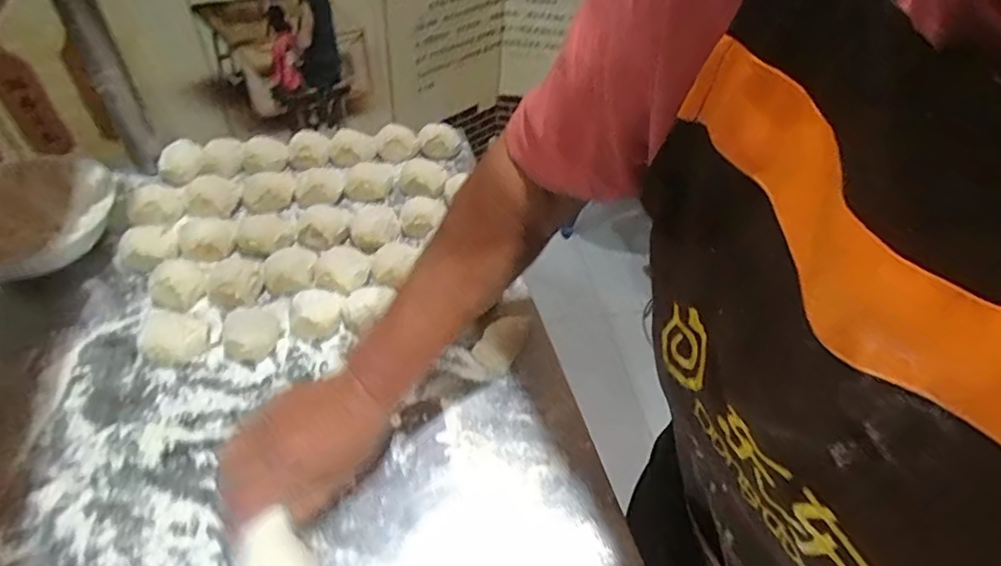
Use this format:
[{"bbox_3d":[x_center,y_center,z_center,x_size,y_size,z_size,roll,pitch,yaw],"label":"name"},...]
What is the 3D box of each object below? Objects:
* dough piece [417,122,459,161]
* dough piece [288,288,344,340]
[{"bbox_3d":[-0.079,-0.186,0.738,0.055,0.028,0.043,2,48,-4],"label":"dough piece"},{"bbox_3d":[-0.177,0.027,0.545,0.050,0.031,0.045,-8,48,-15],"label":"dough piece"}]

